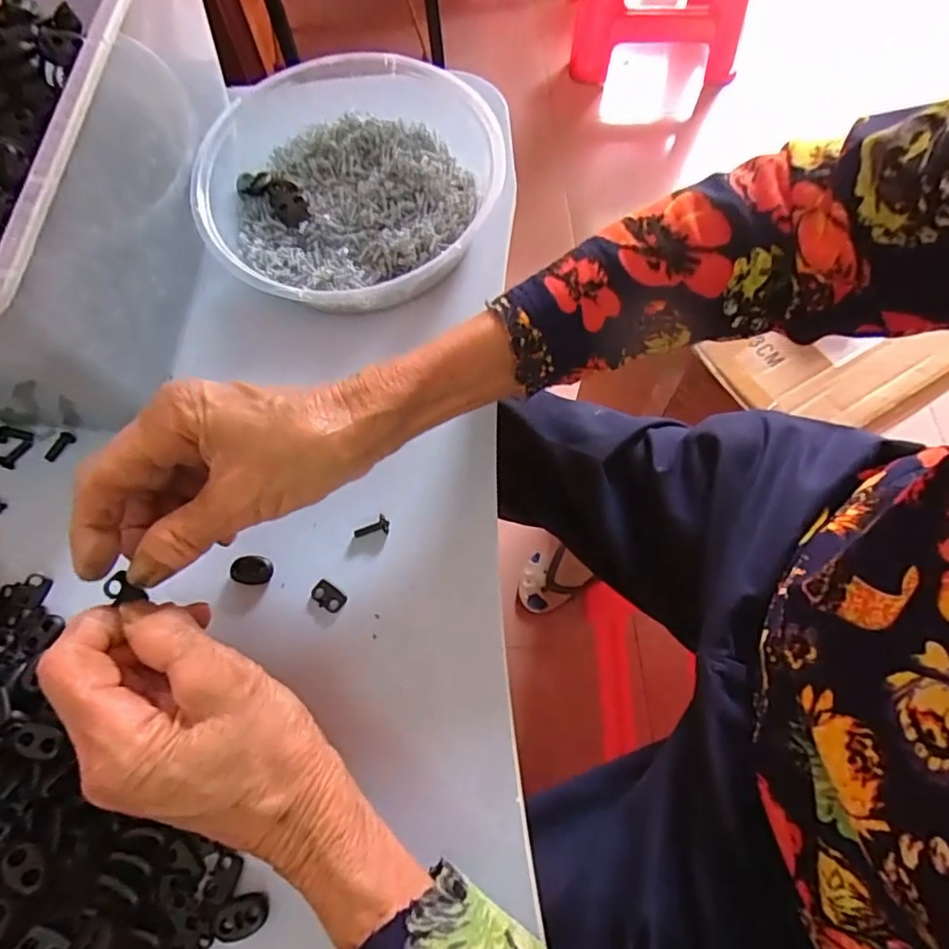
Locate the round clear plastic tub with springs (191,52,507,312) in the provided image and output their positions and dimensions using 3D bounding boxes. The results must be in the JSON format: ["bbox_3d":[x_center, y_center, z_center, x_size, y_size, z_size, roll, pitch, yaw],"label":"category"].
[{"bbox_3d":[-0.080,-0.183,0.370,0.185,0.038,0.188,-1,69,2],"label":"round clear plastic tub with springs"}]

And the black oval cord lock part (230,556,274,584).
[{"bbox_3d":[-0.118,0.051,0.310,0.020,0.006,0.014,2,69,4],"label":"black oval cord lock part"}]

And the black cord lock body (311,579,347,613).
[{"bbox_3d":[-0.076,0.064,0.306,0.018,0.004,0.012,35,74,15],"label":"black cord lock body"}]

